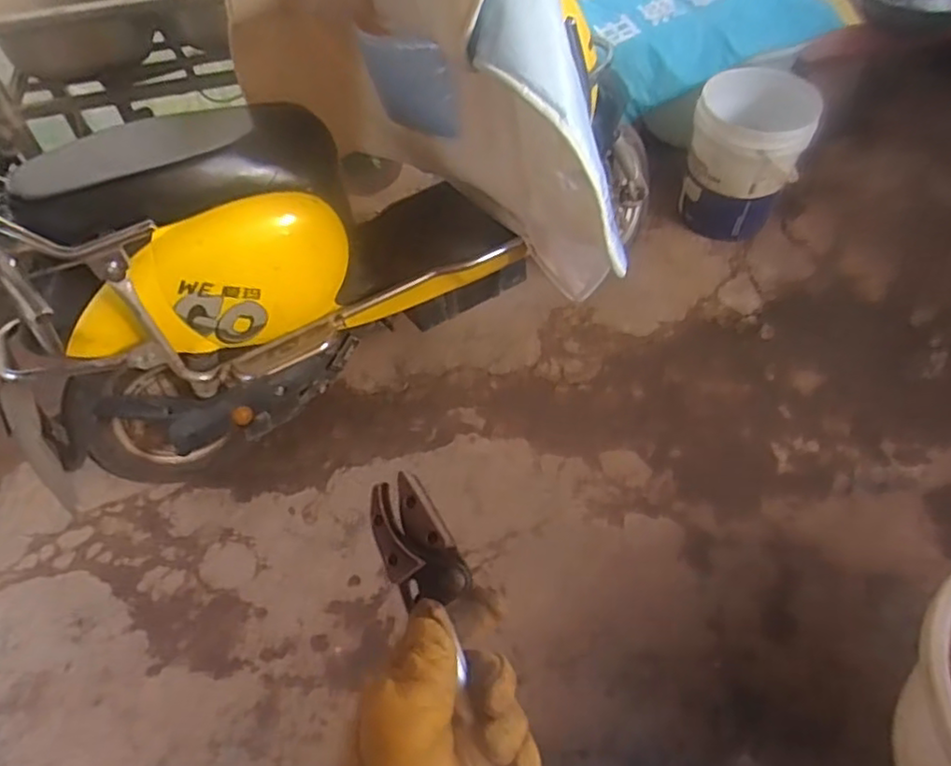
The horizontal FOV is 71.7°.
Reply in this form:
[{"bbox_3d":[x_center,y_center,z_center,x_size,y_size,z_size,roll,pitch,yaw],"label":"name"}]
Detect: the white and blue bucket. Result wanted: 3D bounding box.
[{"bbox_3d":[0.698,-0.594,1.734,0.274,0.366,0.263,0,61,1],"label":"white and blue bucket"}]

